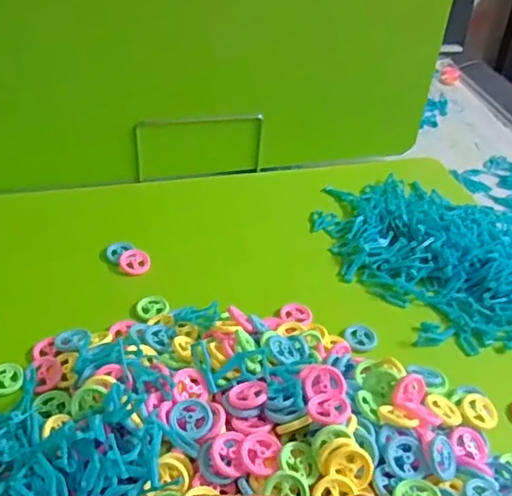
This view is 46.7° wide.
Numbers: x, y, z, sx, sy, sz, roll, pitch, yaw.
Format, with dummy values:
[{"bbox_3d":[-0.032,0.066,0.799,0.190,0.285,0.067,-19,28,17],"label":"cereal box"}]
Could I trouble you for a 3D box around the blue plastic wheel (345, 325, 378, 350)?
[{"bbox_3d":[0.096,0.083,0.546,0.030,0.006,0.030,3,37,-2],"label":"blue plastic wheel"}]

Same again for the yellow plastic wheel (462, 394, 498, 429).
[{"bbox_3d":[0.180,0.132,0.479,0.025,0.004,0.030,-17,57,-9],"label":"yellow plastic wheel"}]

